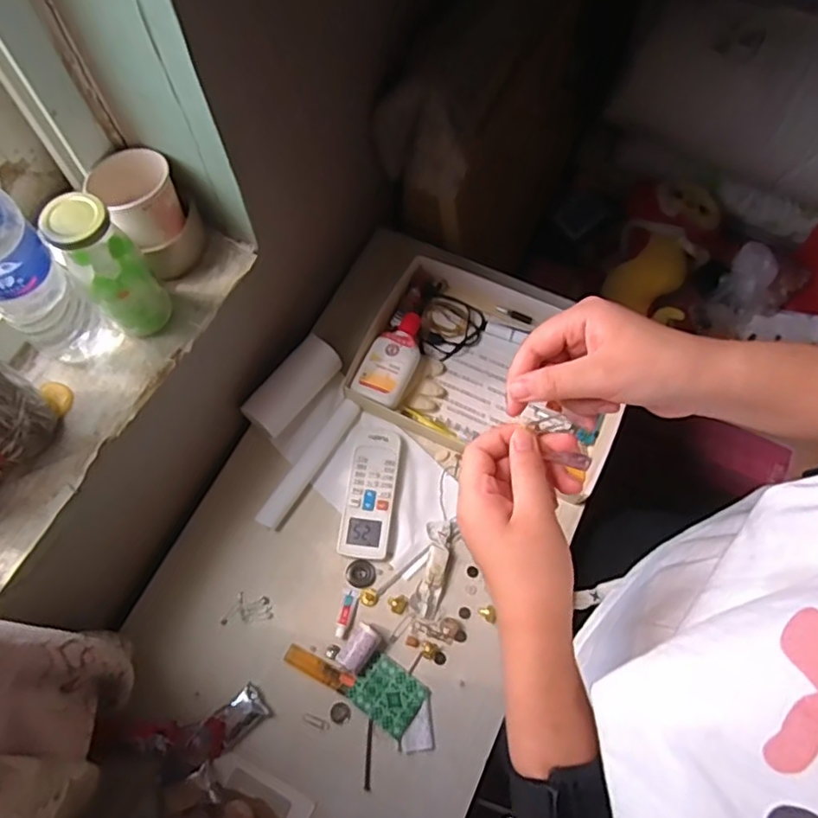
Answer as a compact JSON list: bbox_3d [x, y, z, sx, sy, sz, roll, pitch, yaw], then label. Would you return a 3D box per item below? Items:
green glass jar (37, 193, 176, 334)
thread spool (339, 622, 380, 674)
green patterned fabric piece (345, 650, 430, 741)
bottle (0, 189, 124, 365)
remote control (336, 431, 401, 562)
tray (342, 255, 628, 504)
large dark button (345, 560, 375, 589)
[{"bbox_3d":[-0.250,-0.118,0.516,0.055,0.128,0.054,-36,71,-15],"label":"green glass jar"},{"bbox_3d":[-0.051,0.247,0.634,0.027,0.024,0.048,30,70,12],"label":"thread spool"},{"bbox_3d":[-0.021,0.292,0.627,0.068,0.006,0.057,33,70,13],"label":"green patterned fabric piece"},{"bbox_3d":[-0.302,-0.105,0.467,0.068,0.222,0.063,36,71,14],"label":"bottle"},{"bbox_3d":[-0.044,0.096,0.704,0.056,0.018,0.148,7,66,3],"label":"remote control"},{"bbox_3d":[0.109,-0.049,0.763,0.320,0.050,0.230,22,68,9],"label":"tray"},{"bbox_3d":[-0.053,0.182,0.673,0.033,0.004,0.029,24,68,10],"label":"large dark button"}]

